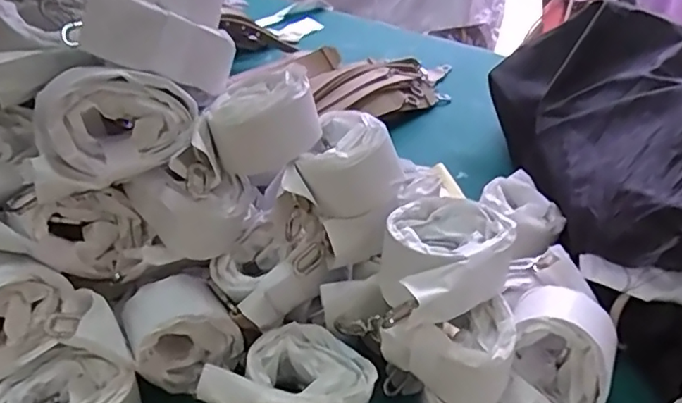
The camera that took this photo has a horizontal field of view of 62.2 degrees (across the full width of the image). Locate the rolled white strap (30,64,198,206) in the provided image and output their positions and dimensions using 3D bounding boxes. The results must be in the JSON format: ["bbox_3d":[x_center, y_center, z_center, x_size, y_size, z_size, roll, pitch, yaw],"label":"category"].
[{"bbox_3d":[-0.155,-0.055,0.381,0.110,0.067,0.057,-16,39,-27],"label":"rolled white strap"}]

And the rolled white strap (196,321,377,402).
[{"bbox_3d":[-0.034,0.129,0.407,0.111,0.035,0.084,15,36,16],"label":"rolled white strap"}]

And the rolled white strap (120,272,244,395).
[{"bbox_3d":[-0.119,0.096,0.421,0.074,0.070,0.046,-17,39,-28],"label":"rolled white strap"}]

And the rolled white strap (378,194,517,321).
[{"bbox_3d":[0.068,0.044,0.400,0.108,0.055,0.079,-23,43,-34],"label":"rolled white strap"}]

